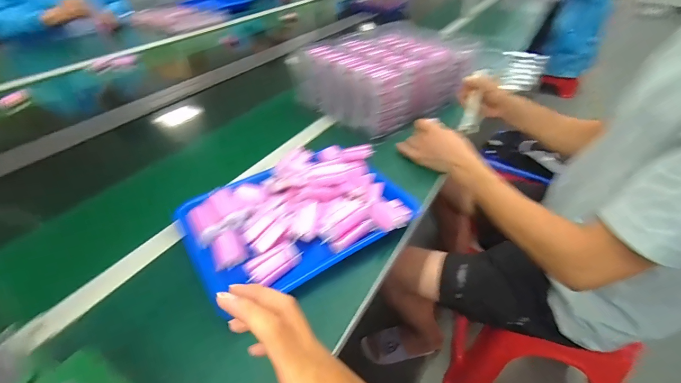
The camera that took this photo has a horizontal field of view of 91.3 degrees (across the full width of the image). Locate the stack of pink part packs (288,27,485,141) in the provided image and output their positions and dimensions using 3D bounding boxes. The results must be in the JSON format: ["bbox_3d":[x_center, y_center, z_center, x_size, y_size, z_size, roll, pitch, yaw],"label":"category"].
[{"bbox_3d":[0.079,-0.274,0.812,0.236,0.140,0.258,-28,48,-29],"label":"stack of pink part packs"}]

